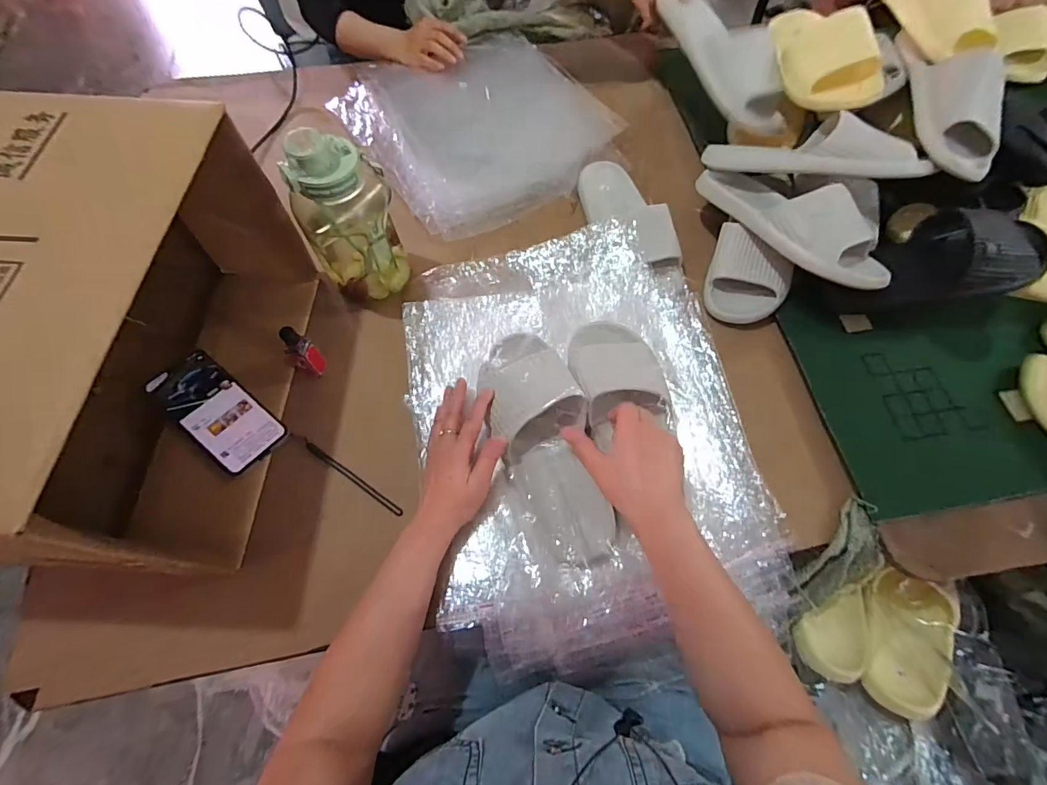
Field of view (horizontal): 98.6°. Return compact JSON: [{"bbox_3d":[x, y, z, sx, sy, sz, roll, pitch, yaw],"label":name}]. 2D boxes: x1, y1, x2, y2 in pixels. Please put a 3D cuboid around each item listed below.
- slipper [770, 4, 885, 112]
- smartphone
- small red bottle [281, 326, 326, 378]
[{"bbox_3d":[0.435,-0.488,0.654,0.070,0.117,0.206,3,73,-40],"label":"slipper"},{"bbox_3d":[-0.356,0.020,0.523,0.154,0.012,0.073,41,62,8],"label":"smartphone"},{"bbox_3d":[-0.262,-0.046,0.541,0.023,0.091,0.028,40,73,16],"label":"small red bottle"}]

